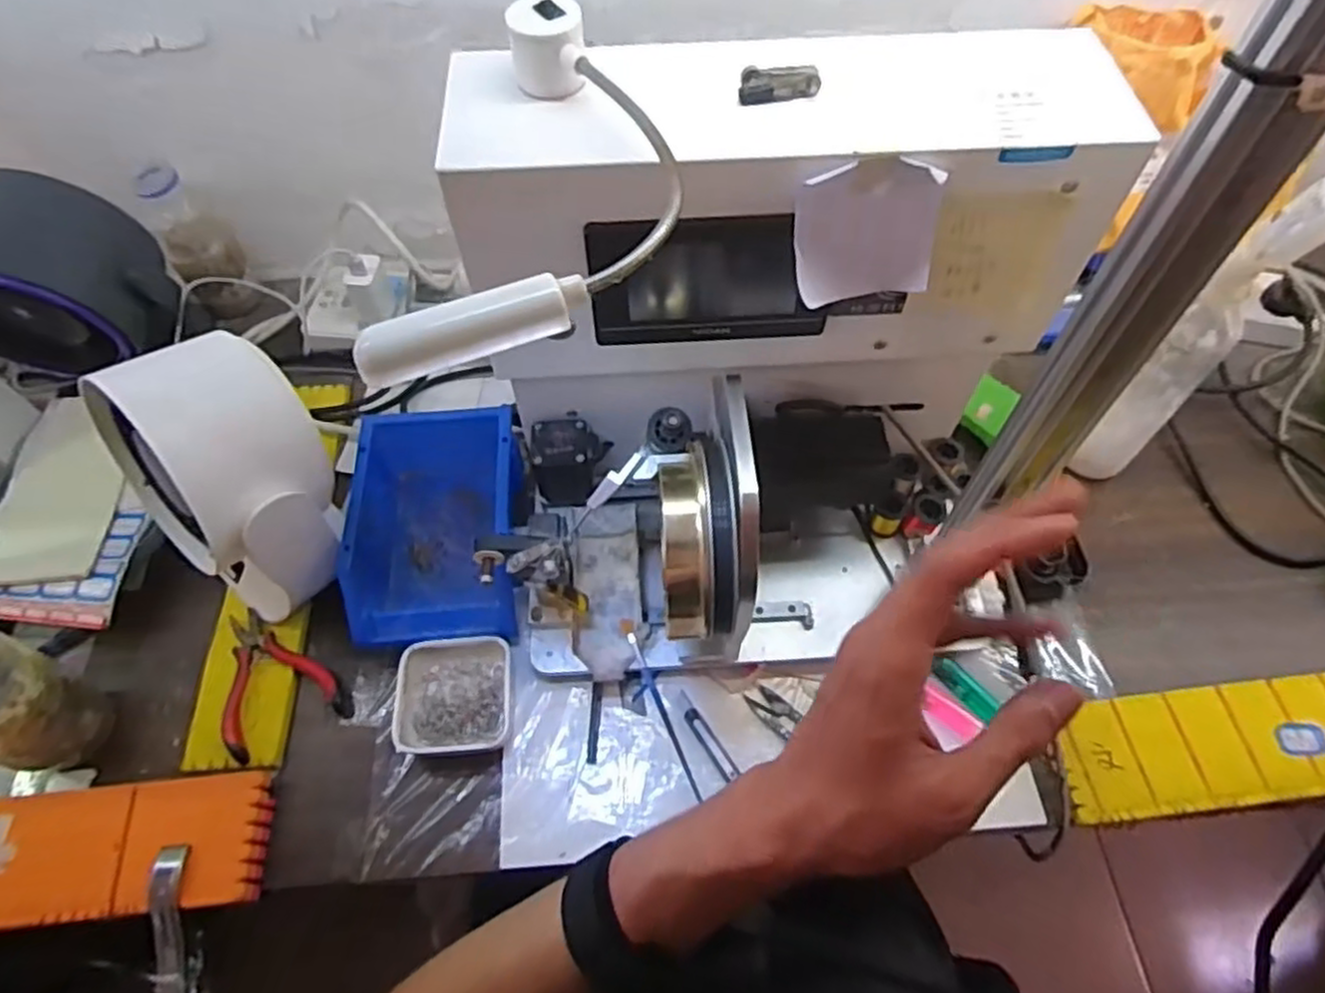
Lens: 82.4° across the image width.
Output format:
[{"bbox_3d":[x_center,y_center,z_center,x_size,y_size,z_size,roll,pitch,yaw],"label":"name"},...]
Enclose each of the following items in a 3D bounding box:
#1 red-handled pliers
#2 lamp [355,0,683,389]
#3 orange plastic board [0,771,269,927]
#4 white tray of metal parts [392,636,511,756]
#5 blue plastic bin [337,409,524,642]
[{"bbox_3d":[-0.301,0.134,0.586,0.088,0.017,0.113,-23,61,-13],"label":"red-handled pliers"},{"bbox_3d":[-0.041,-0.135,0.323,0.099,0.029,0.225,7,59,5],"label":"lamp"},{"bbox_3d":[-0.479,0.257,0.529,0.403,0.020,0.081,-7,65,4],"label":"orange plastic board"},{"bbox_3d":[-0.156,0.149,0.564,0.083,0.023,0.079,-5,58,-2],"label":"white tray of metal parts"},{"bbox_3d":[-0.180,0.020,0.618,0.124,0.078,0.199,-3,58,-1],"label":"blue plastic bin"}]

